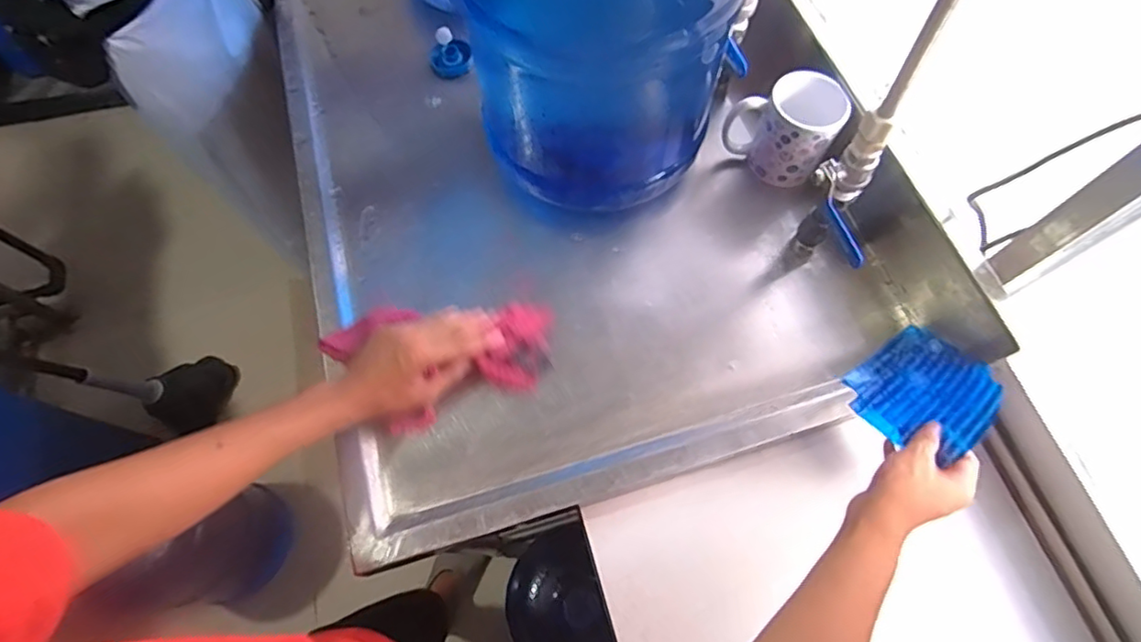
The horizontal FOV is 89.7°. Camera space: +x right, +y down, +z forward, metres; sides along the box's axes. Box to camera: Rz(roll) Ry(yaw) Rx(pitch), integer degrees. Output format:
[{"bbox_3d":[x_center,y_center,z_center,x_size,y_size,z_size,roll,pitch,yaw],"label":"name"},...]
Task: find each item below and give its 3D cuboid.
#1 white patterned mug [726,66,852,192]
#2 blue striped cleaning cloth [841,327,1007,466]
[{"bbox_3d":[0.244,-0.225,0.658,0.115,0.093,0.084,32,71,13],"label":"white patterned mug"},{"bbox_3d":[0.340,0.068,0.554,0.106,0.017,0.121,-47,42,5],"label":"blue striped cleaning cloth"}]

